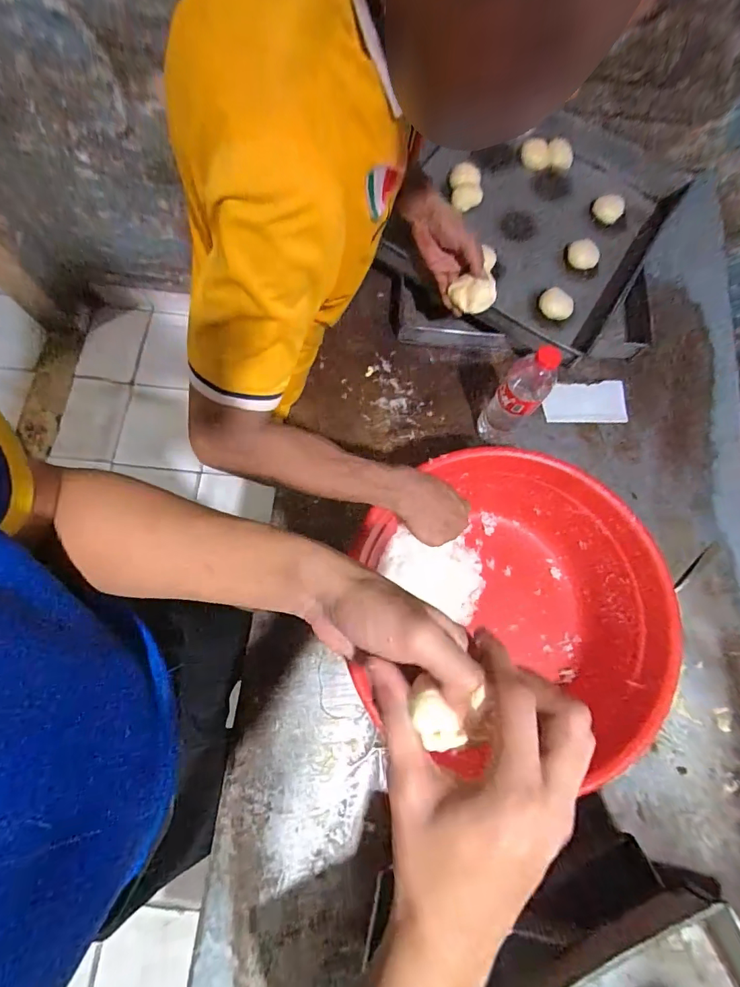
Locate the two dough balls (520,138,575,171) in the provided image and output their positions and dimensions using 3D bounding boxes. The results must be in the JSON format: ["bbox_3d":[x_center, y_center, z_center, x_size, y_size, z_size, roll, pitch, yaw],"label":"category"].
[{"bbox_3d":[0.340,-0.652,0.871,0.098,0.047,0.036,-4,74,-3],"label":"two dough balls"}]

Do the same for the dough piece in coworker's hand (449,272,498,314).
[{"bbox_3d":[0.155,-0.303,0.688,0.068,0.034,0.055,22,75,5],"label":"dough piece in coworker's hand"}]

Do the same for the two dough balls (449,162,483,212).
[{"bbox_3d":[0.180,-0.571,0.843,0.060,0.035,0.079,3,74,-1],"label":"two dough balls"}]

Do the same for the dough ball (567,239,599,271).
[{"bbox_3d":[0.383,-0.426,0.817,0.058,0.043,0.037,32,76,7],"label":"dough ball"}]

